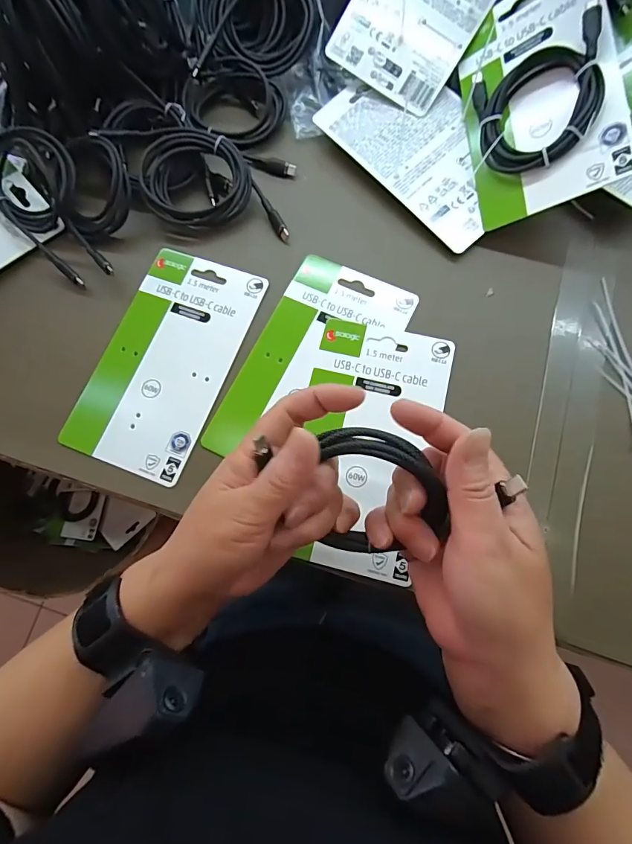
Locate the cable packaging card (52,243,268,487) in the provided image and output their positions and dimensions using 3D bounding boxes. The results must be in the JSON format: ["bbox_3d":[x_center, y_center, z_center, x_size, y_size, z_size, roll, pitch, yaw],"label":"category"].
[{"bbox_3d":[-0.114,-0.049,0.326,0.098,0.004,0.178,20,77,7],"label":"cable packaging card"}]

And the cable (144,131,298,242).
[{"bbox_3d":[-0.080,-0.201,0.347,0.120,0.028,0.074,8,75,4],"label":"cable"}]

